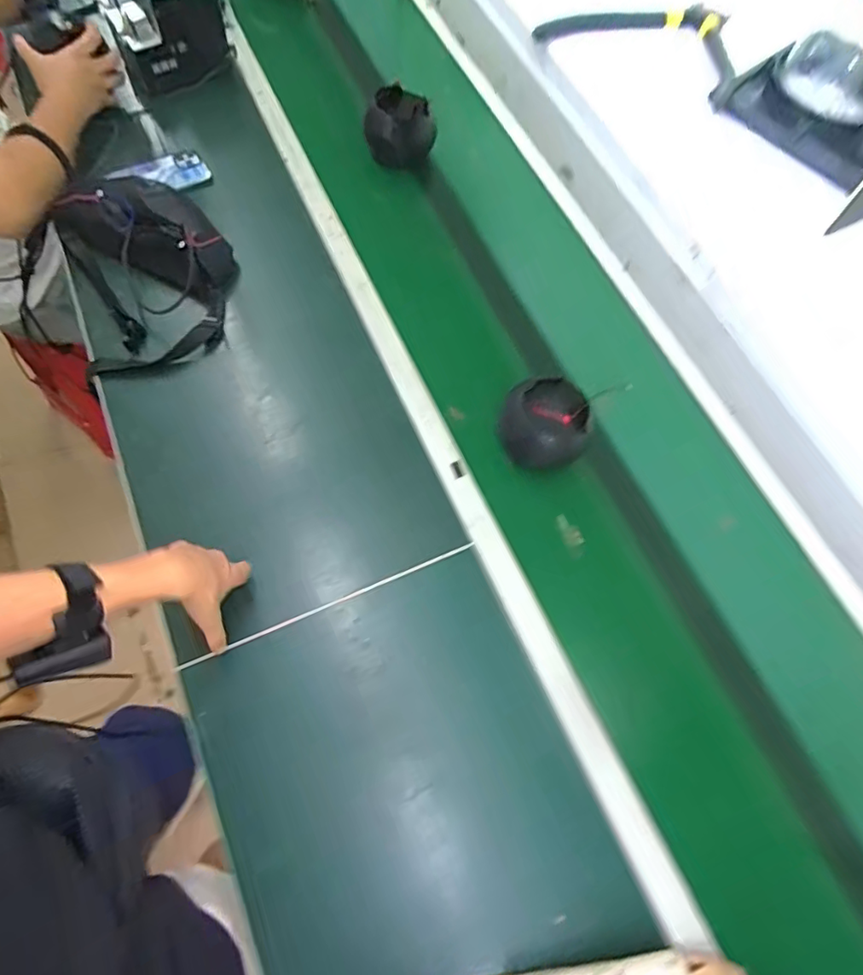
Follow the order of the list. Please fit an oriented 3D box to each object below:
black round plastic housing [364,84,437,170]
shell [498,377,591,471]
[{"bbox_3d":[-0.051,-0.659,0.991,0.116,0.100,0.084,20,67,2],"label":"black round plastic housing"},{"bbox_3d":[0.156,-0.097,0.769,0.117,0.098,0.122,2,67,-5],"label":"shell"}]

